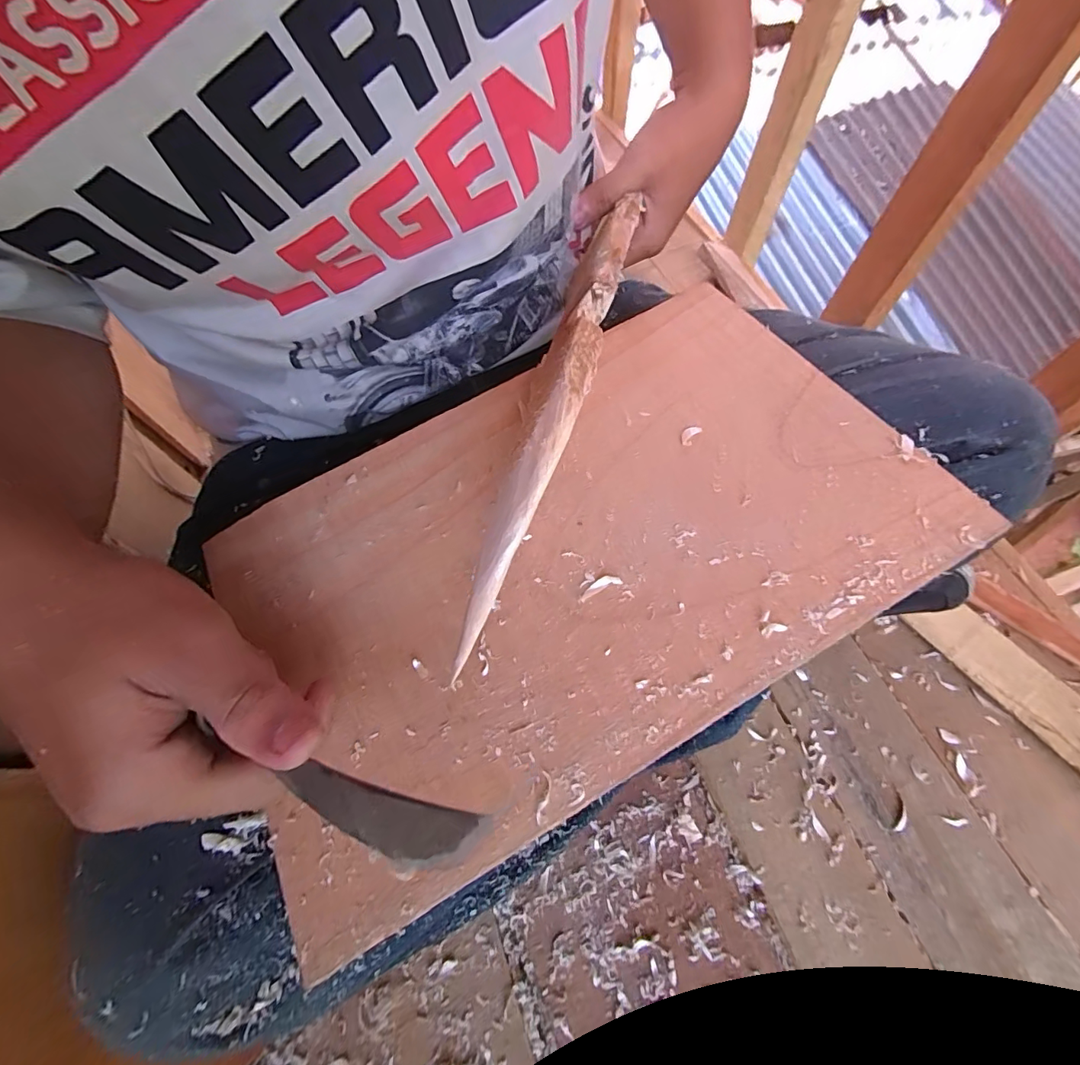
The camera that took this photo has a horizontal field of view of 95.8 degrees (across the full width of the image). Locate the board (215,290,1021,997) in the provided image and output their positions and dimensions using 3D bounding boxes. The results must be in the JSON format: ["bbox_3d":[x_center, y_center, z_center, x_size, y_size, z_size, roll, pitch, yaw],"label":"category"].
[{"bbox_3d":[0.015,0.000,0.233,0.317,0.005,0.199,-29,64,-8],"label":"board"}]

